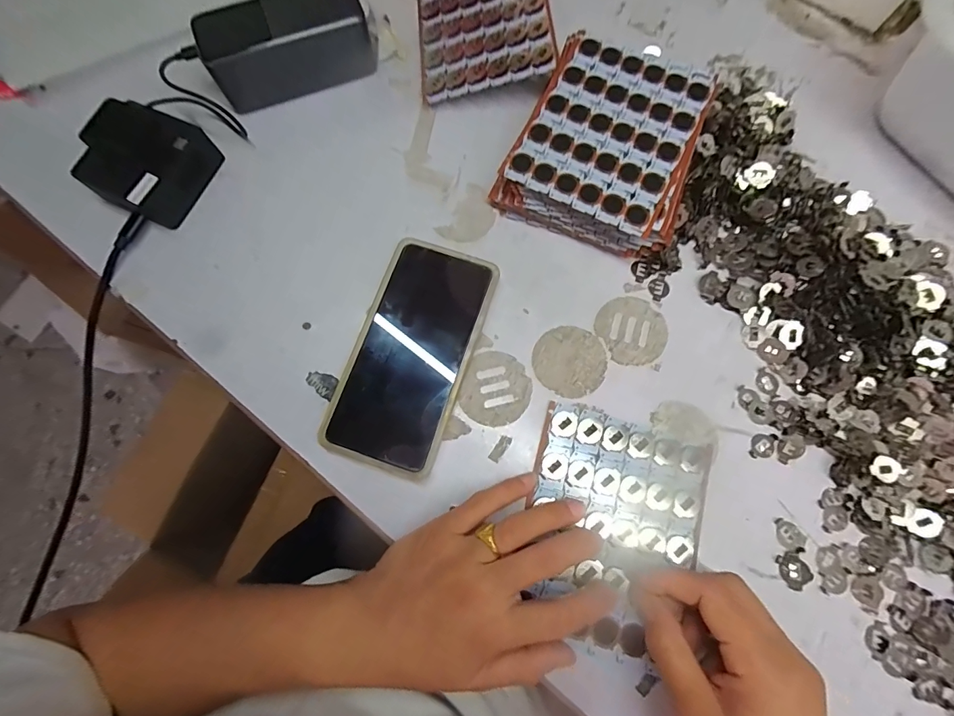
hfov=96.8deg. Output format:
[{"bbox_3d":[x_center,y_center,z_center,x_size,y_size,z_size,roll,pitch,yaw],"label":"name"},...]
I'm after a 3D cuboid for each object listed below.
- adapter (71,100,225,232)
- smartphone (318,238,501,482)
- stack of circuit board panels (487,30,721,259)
[{"bbox_3d":[-0.263,-0.155,0.333,0.081,0.040,0.082,24,78,6],"label":"adapter"},{"bbox_3d":[-0.046,-0.004,0.310,0.080,0.016,0.166,18,77,5],"label":"smartphone"},{"bbox_3d":[0.104,-0.166,0.337,0.130,0.042,0.150,25,78,6],"label":"stack of circuit board panels"}]

